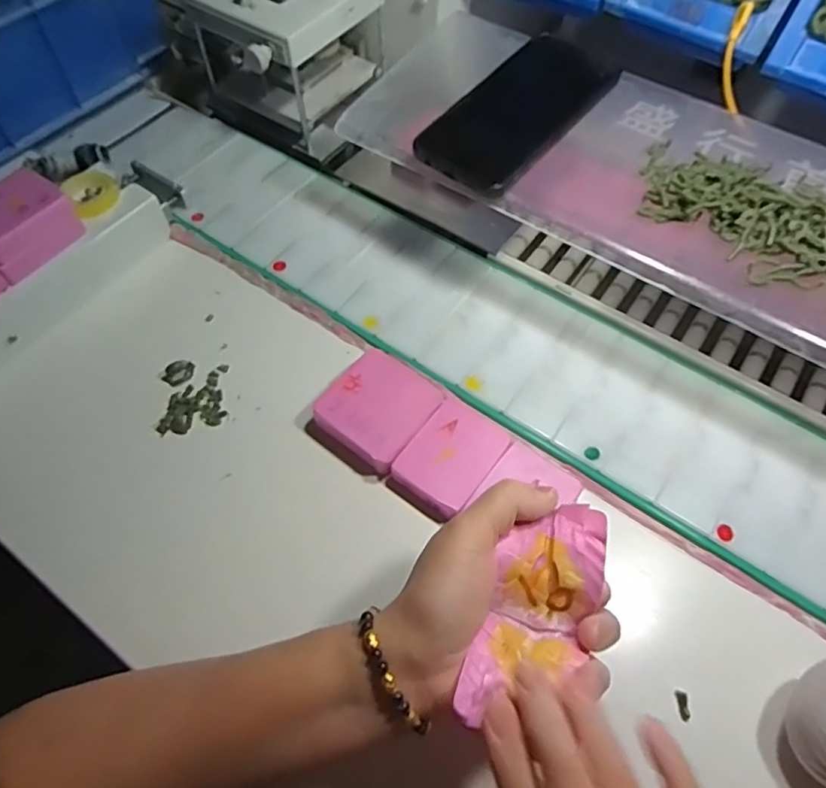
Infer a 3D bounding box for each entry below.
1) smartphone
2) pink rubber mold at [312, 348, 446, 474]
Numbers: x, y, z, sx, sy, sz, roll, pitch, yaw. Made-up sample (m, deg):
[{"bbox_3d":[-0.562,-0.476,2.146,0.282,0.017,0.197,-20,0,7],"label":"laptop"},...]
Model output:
[{"bbox_3d":[0.078,-0.208,0.434,0.080,0.008,0.159,35,72,19],"label":"smartphone"},{"bbox_3d":[-0.024,0.009,0.413,0.069,0.015,0.077,30,64,16],"label":"pink rubber mold"}]

